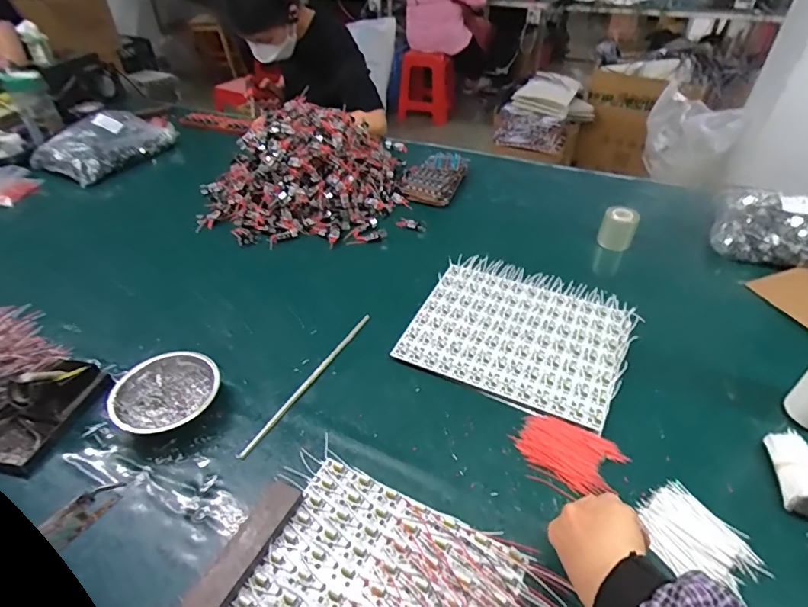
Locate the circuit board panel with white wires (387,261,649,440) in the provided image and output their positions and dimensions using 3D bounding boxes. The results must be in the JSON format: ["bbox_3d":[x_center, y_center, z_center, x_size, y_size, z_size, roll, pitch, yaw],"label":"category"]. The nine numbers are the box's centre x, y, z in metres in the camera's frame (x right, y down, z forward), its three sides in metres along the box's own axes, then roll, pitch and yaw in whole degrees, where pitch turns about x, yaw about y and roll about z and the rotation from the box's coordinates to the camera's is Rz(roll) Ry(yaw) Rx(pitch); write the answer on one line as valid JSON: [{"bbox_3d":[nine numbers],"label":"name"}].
[{"bbox_3d":[0.179,0.038,0.722,0.301,0.014,0.273,18,45,21],"label":"circuit board panel with white wires"}]

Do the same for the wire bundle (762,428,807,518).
[{"bbox_3d":[0.440,0.192,0.530,0.036,0.033,0.095,8,42,10],"label":"wire bundle"}]

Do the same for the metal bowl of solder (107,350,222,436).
[{"bbox_3d":[-0.308,0.118,0.619,0.129,0.039,0.129,-1,41,0],"label":"metal bowl of solder"}]

